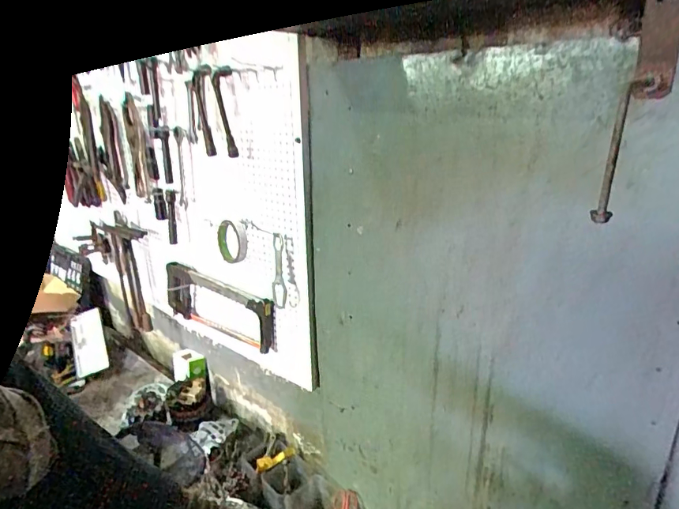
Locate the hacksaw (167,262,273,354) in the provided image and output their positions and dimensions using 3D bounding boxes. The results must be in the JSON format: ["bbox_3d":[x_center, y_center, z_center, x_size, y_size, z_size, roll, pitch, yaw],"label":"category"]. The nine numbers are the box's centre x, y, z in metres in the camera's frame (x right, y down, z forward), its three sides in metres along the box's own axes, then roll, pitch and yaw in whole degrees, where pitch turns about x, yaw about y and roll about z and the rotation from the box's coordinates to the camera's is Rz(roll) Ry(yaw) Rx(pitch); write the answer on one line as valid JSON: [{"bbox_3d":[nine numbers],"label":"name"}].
[{"bbox_3d":[-0.294,0.125,1.055,0.394,0.145,0.037,14,25,37],"label":"hacksaw"}]

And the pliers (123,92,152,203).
[{"bbox_3d":[-0.482,-0.249,1.066,0.017,0.237,0.091,-18,25,-37],"label":"pliers"}]

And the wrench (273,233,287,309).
[{"bbox_3d":[-0.118,0.035,0.877,0.027,0.163,0.012,11,28,17],"label":"wrench"}]

